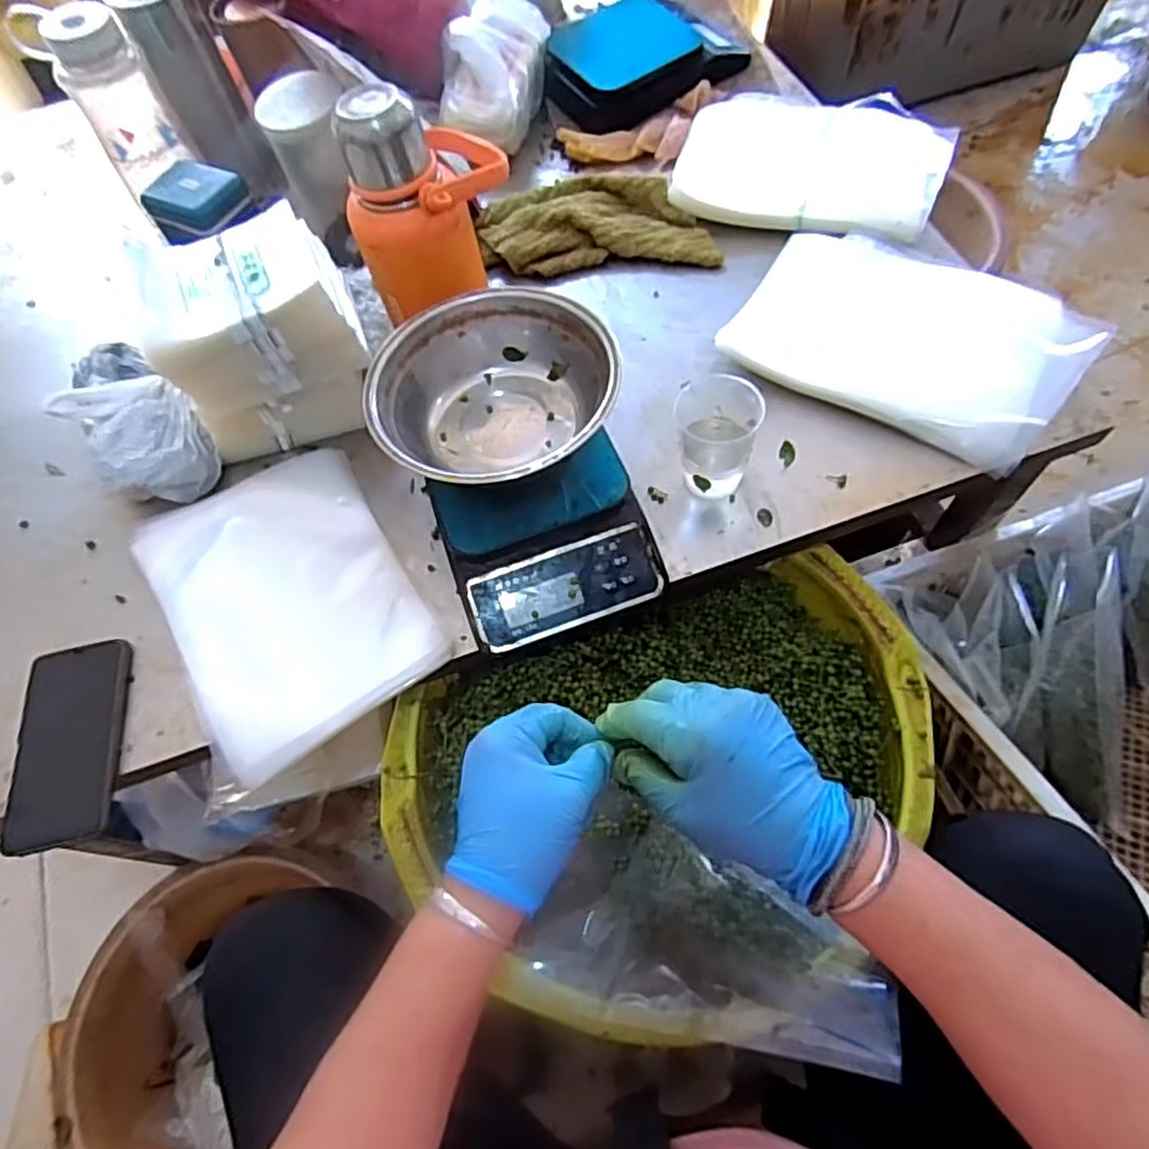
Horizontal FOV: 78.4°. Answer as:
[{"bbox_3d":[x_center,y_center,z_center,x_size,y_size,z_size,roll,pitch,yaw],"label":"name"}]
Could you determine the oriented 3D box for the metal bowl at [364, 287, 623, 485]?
[{"bbox_3d":[-0.062,-0.136,0.554,0.181,0.065,0.175,-1,62,2],"label":"metal bowl"}]

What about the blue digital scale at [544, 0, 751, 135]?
[{"bbox_3d":[0.080,-0.633,0.862,0.228,0.056,0.183,-24,64,-10],"label":"blue digital scale"}]

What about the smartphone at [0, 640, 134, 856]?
[{"bbox_3d":[-0.381,0.124,0.533,0.077,0.011,0.153,-10,62,-3],"label":"smartphone"}]

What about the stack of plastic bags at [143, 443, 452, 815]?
[{"bbox_3d":[-0.239,0.014,0.576,0.190,0.023,0.270,-29,65,-12],"label":"stack of plastic bags"}]

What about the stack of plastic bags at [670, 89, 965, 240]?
[{"bbox_3d":[0.249,-0.442,0.742,0.263,0.027,0.218,16,64,11],"label":"stack of plastic bags"}]

